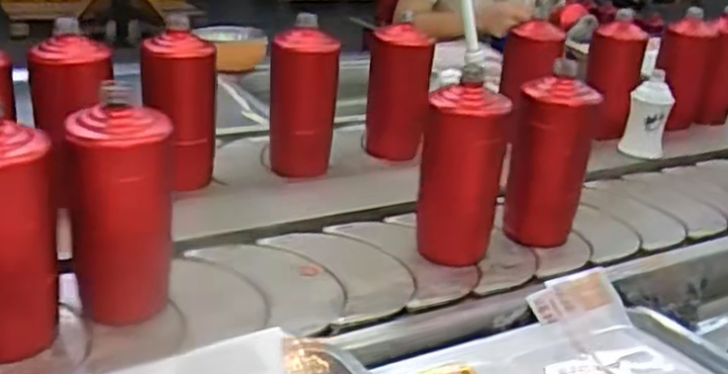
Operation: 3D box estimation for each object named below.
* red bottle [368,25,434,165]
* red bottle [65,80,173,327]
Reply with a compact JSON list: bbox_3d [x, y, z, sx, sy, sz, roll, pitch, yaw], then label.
[{"bbox_3d":[0.046,-0.117,0.995,0.084,0.163,0.077,4,24,-3],"label":"red bottle"},{"bbox_3d":[-0.196,0.020,0.615,0.064,0.179,0.071,19,28,29],"label":"red bottle"}]

